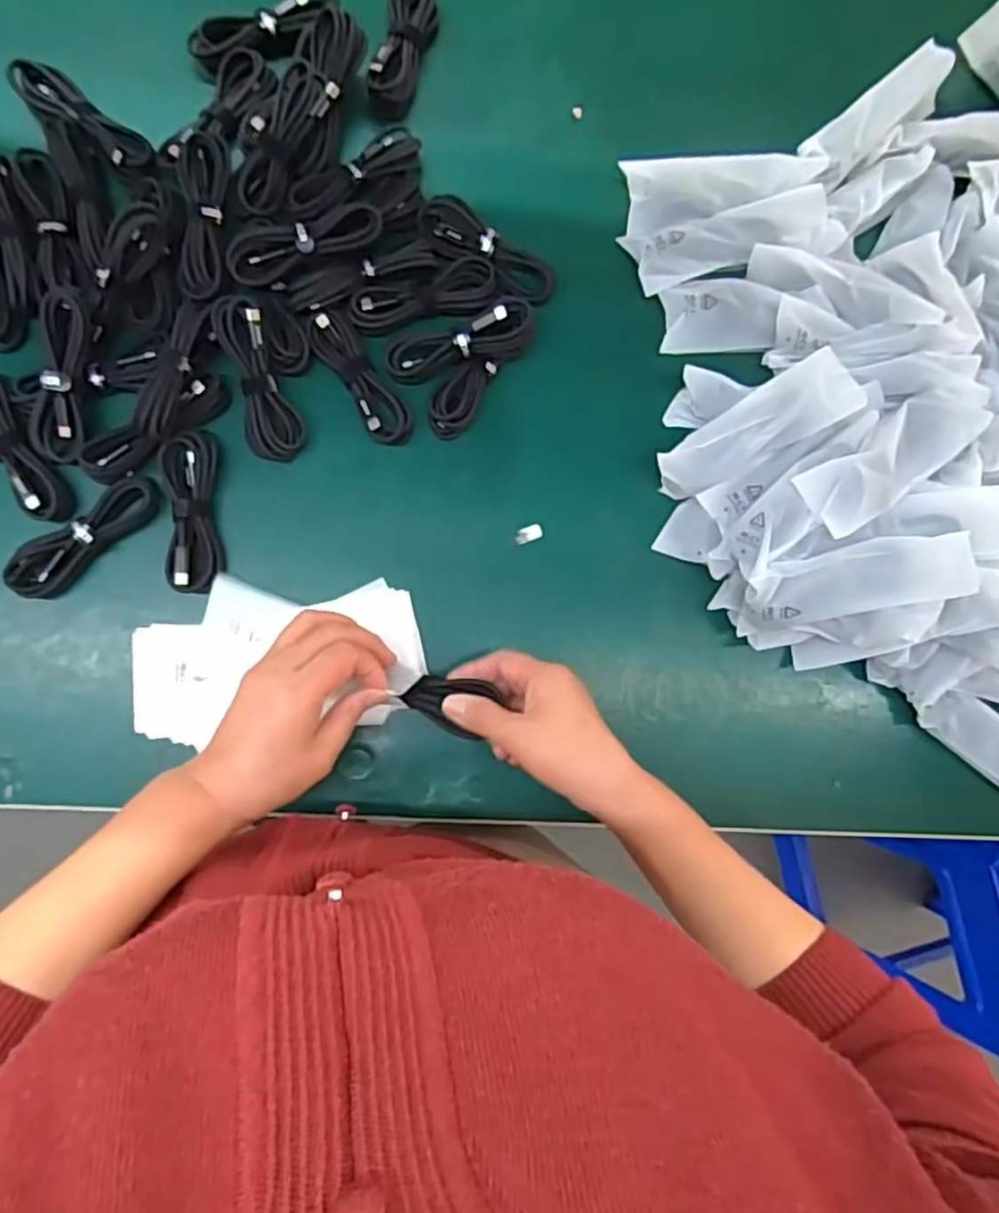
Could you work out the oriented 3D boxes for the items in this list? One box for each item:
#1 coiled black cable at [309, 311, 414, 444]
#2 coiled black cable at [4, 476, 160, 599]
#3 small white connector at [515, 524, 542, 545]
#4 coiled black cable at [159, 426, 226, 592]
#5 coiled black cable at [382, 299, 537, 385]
[{"bbox_3d":[-0.101,-0.166,0.514,0.030,0.017,0.106,-33,89,-9],"label":"coiled black cable"},{"bbox_3d":[-0.283,-0.049,0.479,0.110,0.013,0.036,-40,90,-9],"label":"coiled black cable"},{"bbox_3d":[0.022,-0.055,0.532,0.022,0.004,0.012,-22,87,-9],"label":"small white connector"},{"bbox_3d":[-0.214,-0.065,0.494,0.033,0.030,0.112,-3,85,-7],"label":"coiled black cable"},{"bbox_3d":[-0.025,-0.193,0.510,0.114,0.028,0.031,-18,87,-8],"label":"coiled black cable"}]

